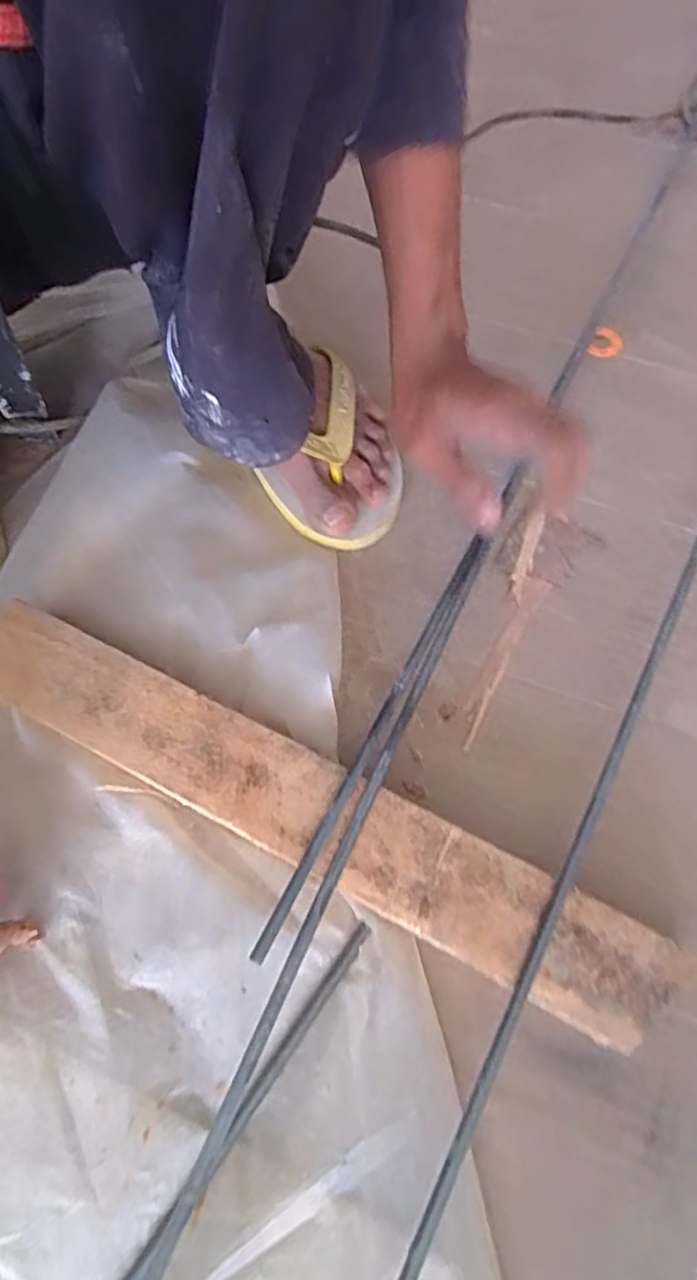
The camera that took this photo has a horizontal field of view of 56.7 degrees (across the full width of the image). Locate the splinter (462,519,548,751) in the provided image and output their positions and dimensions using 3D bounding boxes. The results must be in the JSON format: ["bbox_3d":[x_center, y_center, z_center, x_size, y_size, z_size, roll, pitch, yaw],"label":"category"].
[{"bbox_3d":[0.105,-0.008,0.411,0.022,0.014,0.164,20,66,8],"label":"splinter"}]

